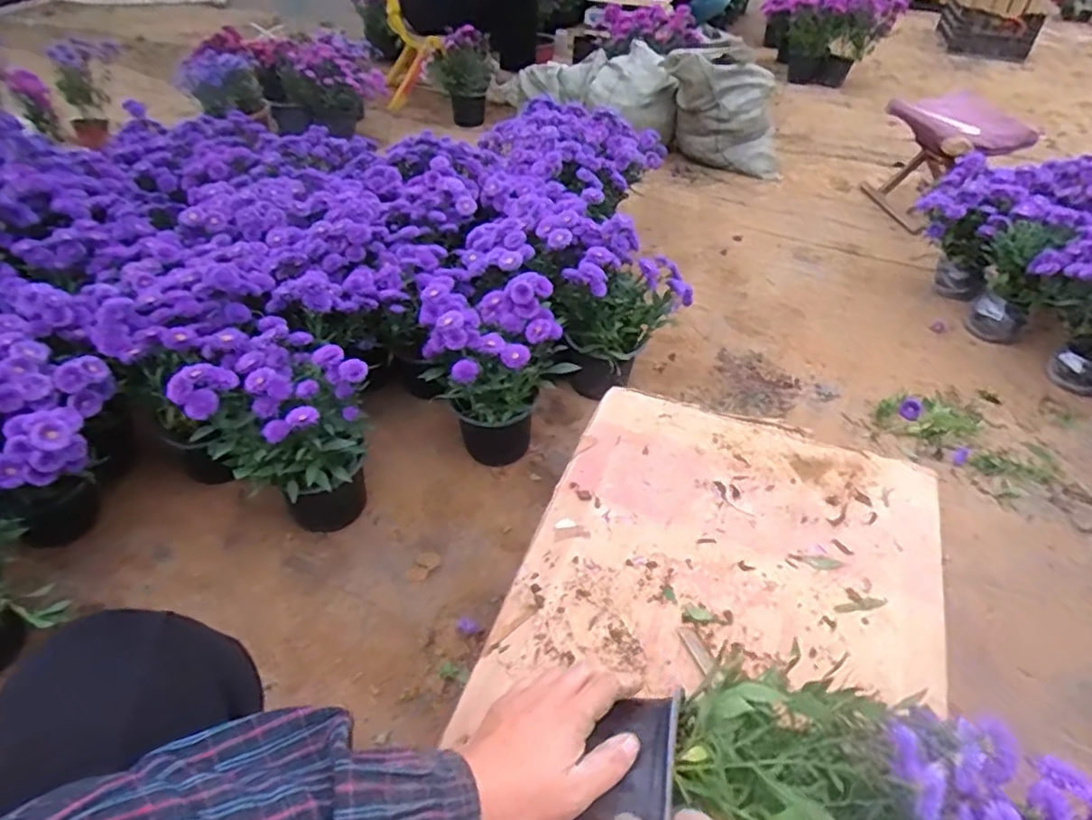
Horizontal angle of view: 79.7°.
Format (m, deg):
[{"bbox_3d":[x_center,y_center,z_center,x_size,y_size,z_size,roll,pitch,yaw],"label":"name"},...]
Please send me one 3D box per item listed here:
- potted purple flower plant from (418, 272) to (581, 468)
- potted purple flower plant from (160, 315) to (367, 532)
[{"bbox_3d":[-0.097,-0.064,1.137,0.210,0.323,0.207,32,49,29],"label":"potted purple flower plant"},{"bbox_3d":[-0.385,0.054,0.987,0.209,0.330,0.205,1,41,-1],"label":"potted purple flower plant"}]

